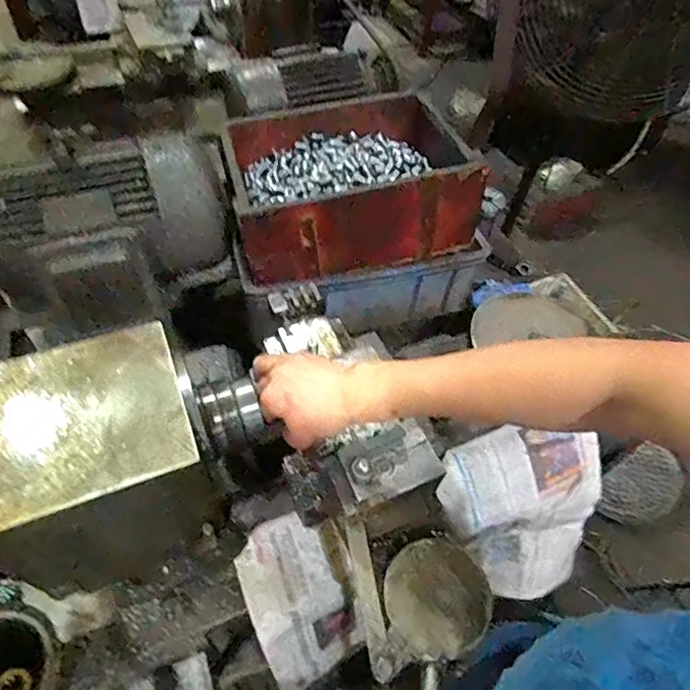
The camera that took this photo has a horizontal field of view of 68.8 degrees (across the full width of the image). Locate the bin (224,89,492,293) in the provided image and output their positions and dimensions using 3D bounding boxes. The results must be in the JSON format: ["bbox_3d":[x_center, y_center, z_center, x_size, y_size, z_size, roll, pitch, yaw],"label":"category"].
[{"bbox_3d":[0.008,-0.249,0.793,0.365,0.160,0.296,-8,53,-10],"label":"bin"}]

